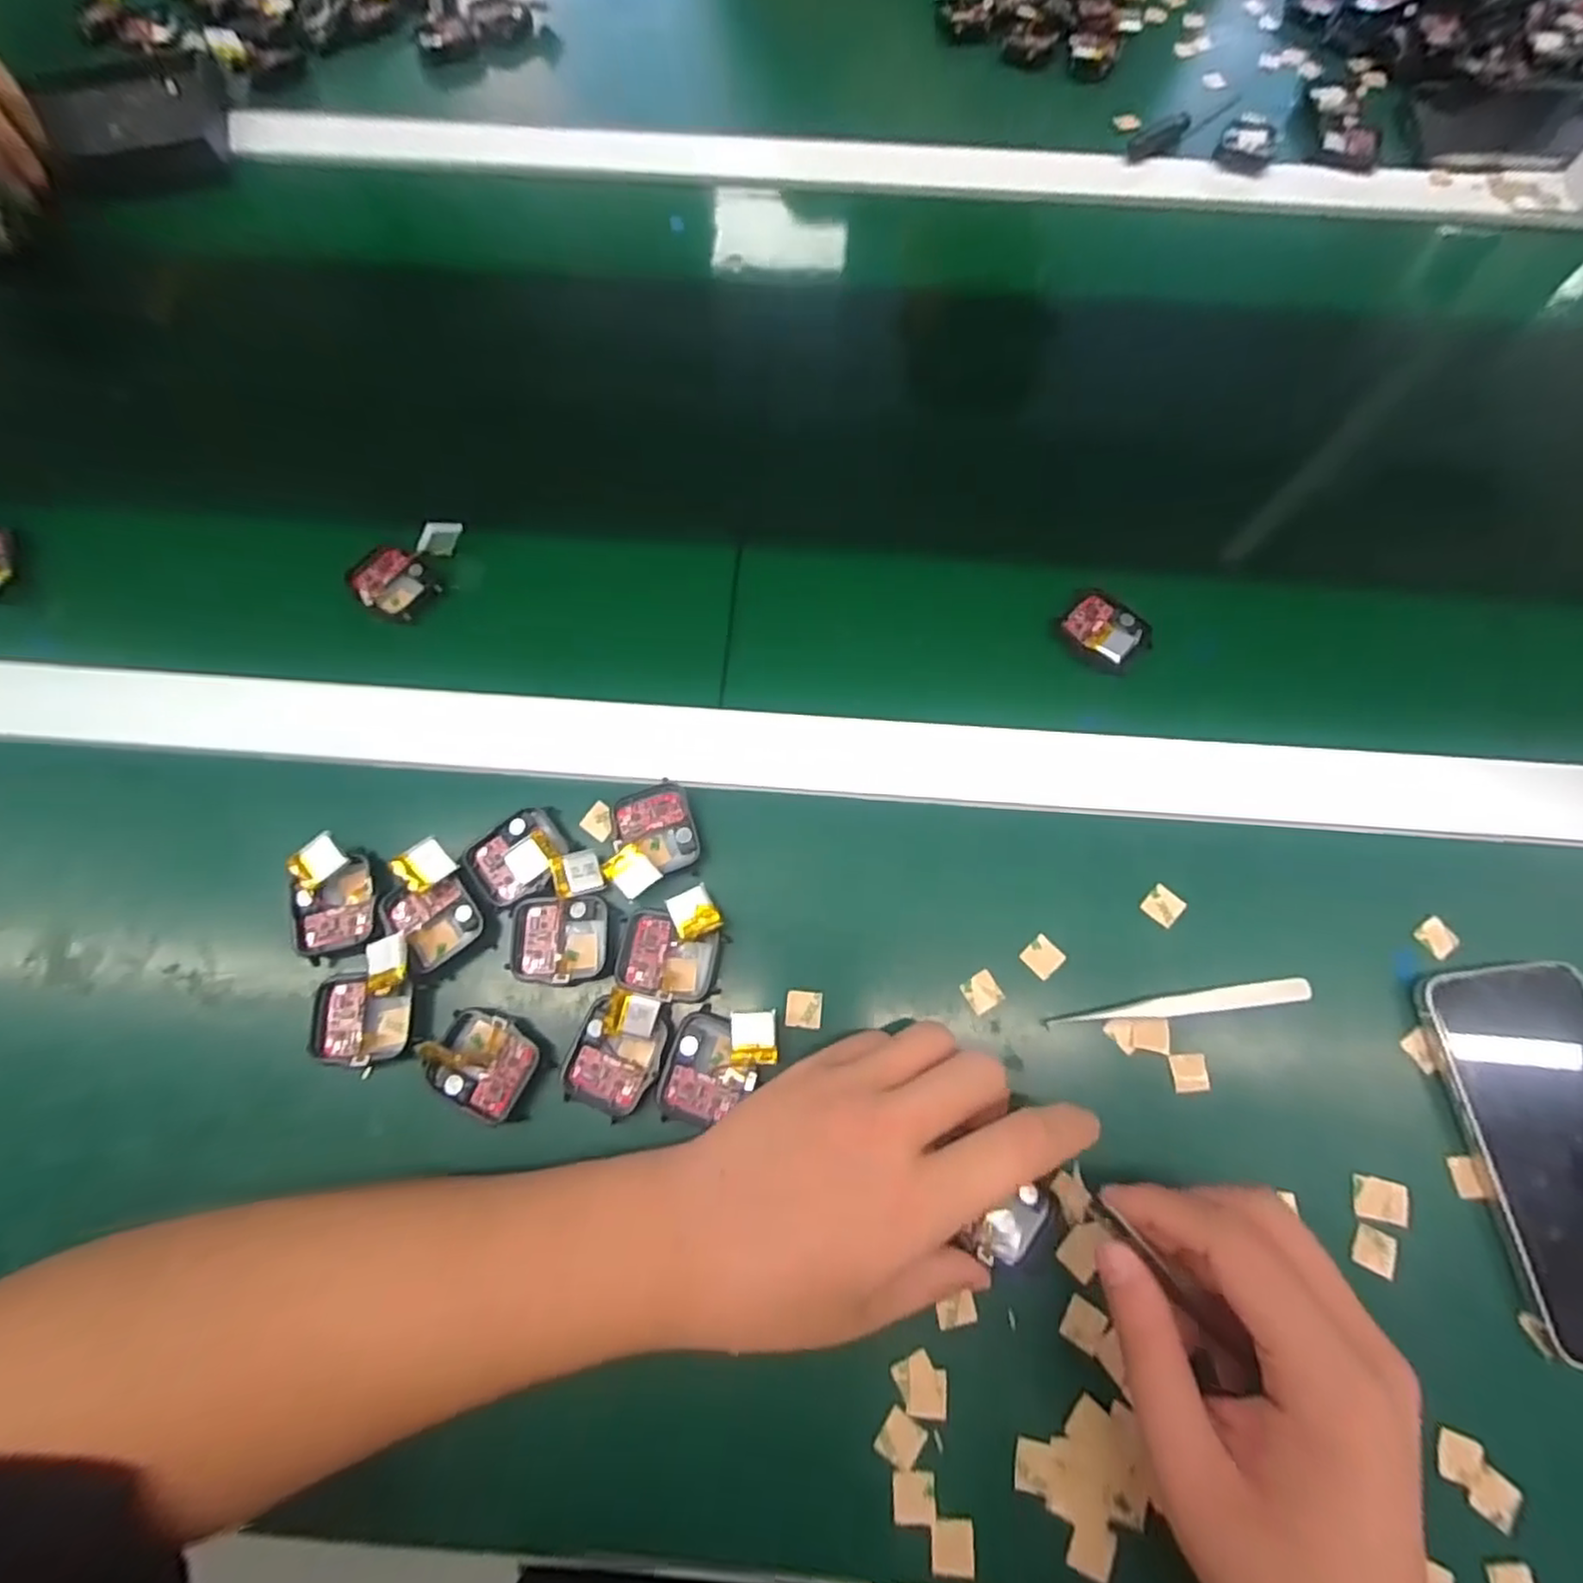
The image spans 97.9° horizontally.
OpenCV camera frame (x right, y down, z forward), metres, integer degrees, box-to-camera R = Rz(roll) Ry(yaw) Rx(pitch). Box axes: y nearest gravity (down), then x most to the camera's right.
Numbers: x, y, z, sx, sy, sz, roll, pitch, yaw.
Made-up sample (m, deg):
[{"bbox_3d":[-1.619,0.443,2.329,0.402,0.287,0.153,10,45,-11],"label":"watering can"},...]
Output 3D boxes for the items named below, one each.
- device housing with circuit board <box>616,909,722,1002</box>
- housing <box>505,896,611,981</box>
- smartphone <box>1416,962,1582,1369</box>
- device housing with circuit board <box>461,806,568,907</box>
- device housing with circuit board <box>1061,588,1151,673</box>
[{"bbox_3d":[-0.055,0.073,0.305,0.043,0.009,0.036,12,72,4],"label":"device housing with circuit board"},{"bbox_3d":[-0.104,0.066,0.307,0.041,0.007,0.037,-3,71,-1],"label":"housing"},{"bbox_3d":[0.321,0.149,0.284,0.074,0.012,0.147,-8,71,-2],"label":"smartphone"},{"bbox_3d":[-0.127,0.030,0.318,0.044,0.007,0.036,-34,75,-11],"label":"device housing with circuit board"},{"bbox_3d":[0.166,-0.086,0.364,0.045,0.009,0.034,38,75,12],"label":"device housing with circuit board"}]

